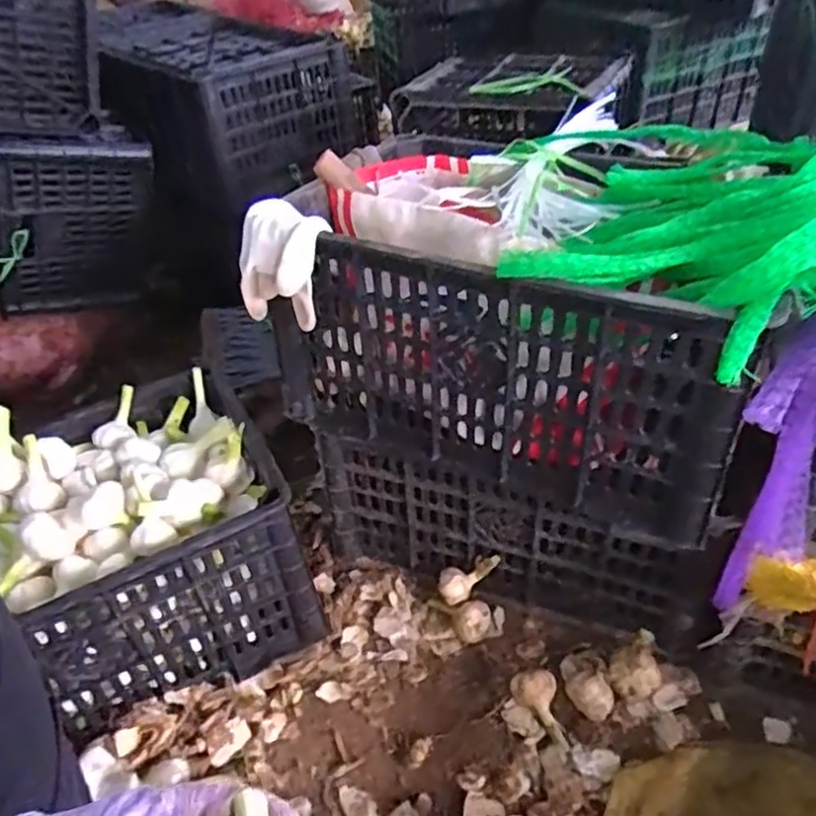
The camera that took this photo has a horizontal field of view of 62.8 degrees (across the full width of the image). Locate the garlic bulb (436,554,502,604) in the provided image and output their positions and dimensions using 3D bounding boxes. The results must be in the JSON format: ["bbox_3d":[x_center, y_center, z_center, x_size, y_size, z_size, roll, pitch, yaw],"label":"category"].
[{"bbox_3d":[0.072,0.192,0.771,0.082,0.034,0.031,-38,37,16],"label":"garlic bulb"}]

